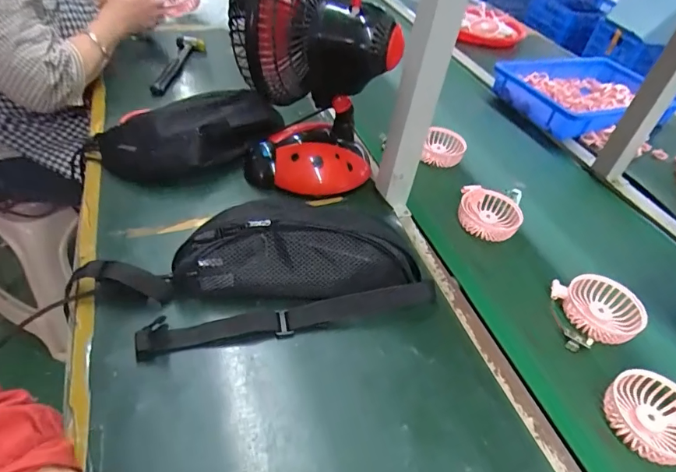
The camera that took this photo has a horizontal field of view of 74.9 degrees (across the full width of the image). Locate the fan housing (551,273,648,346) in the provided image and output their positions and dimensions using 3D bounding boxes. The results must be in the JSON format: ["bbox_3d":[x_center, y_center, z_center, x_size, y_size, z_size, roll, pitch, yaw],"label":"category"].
[{"bbox_3d":[0.323,0.093,0.549,0.096,0.034,0.087,-9,47,-16],"label":"fan housing"}]

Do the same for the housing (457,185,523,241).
[{"bbox_3d":[0.223,-0.030,0.656,0.089,0.036,0.082,19,46,11],"label":"housing"}]

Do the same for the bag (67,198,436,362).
[{"bbox_3d":[-0.090,0.037,0.495,0.391,0.075,0.135,-7,46,-14],"label":"bag"}]

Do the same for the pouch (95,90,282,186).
[{"bbox_3d":[-0.215,-0.150,0.670,0.281,0.092,0.110,-16,49,-22],"label":"pouch"}]

